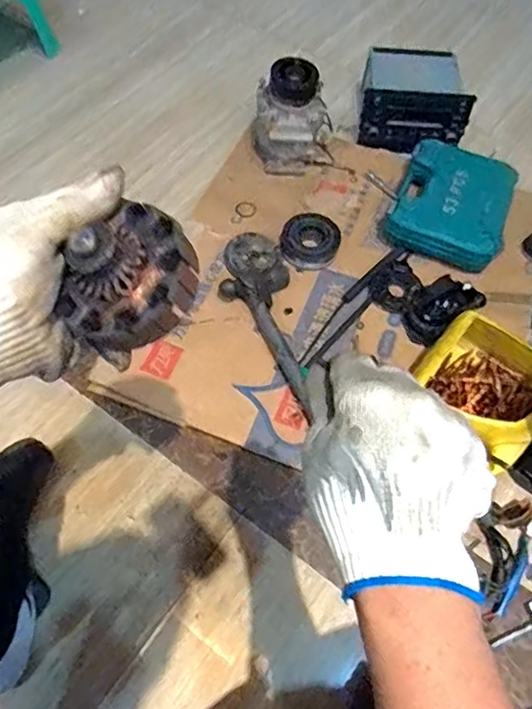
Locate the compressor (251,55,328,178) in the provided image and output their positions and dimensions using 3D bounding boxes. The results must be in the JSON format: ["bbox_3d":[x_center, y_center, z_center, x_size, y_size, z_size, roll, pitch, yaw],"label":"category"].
[{"bbox_3d":[0.046,-0.445,1.067,0.138,0.190,0.107,1,61,-1],"label":"compressor"}]

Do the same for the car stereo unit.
[{"bbox_3d":[0.307,-0.529,1.170,0.214,0.120,0.210,9,61,3],"label":"car stereo unit"}]

